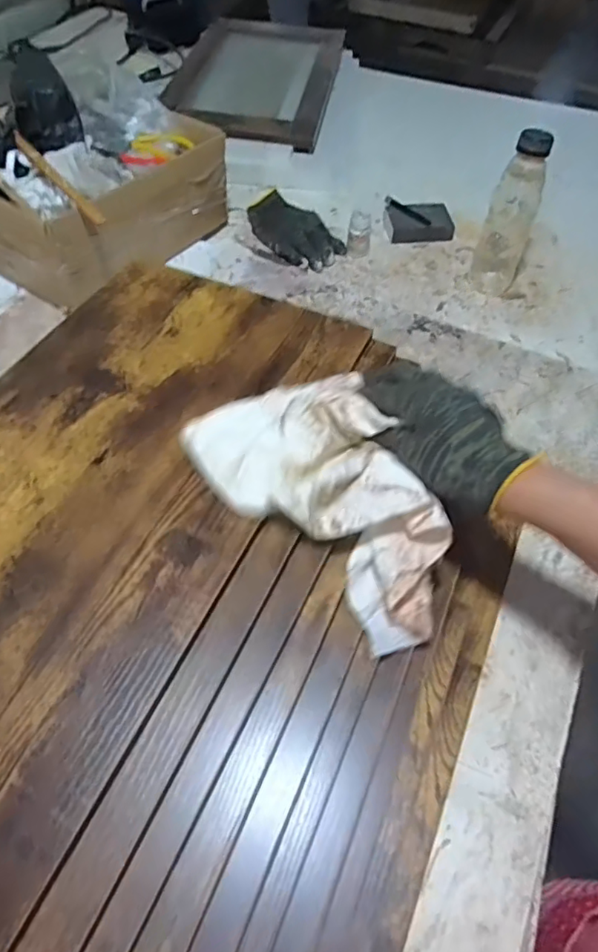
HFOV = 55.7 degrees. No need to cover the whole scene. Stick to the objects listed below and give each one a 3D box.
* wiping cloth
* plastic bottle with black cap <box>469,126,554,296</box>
[{"bbox_3d":[0.016,0.025,0.446,0.152,0.086,0.218,-17,56,-15],"label":"wiping cloth"},{"bbox_3d":[0.289,-0.352,0.757,0.065,0.193,0.075,21,55,12],"label":"plastic bottle with black cap"}]

